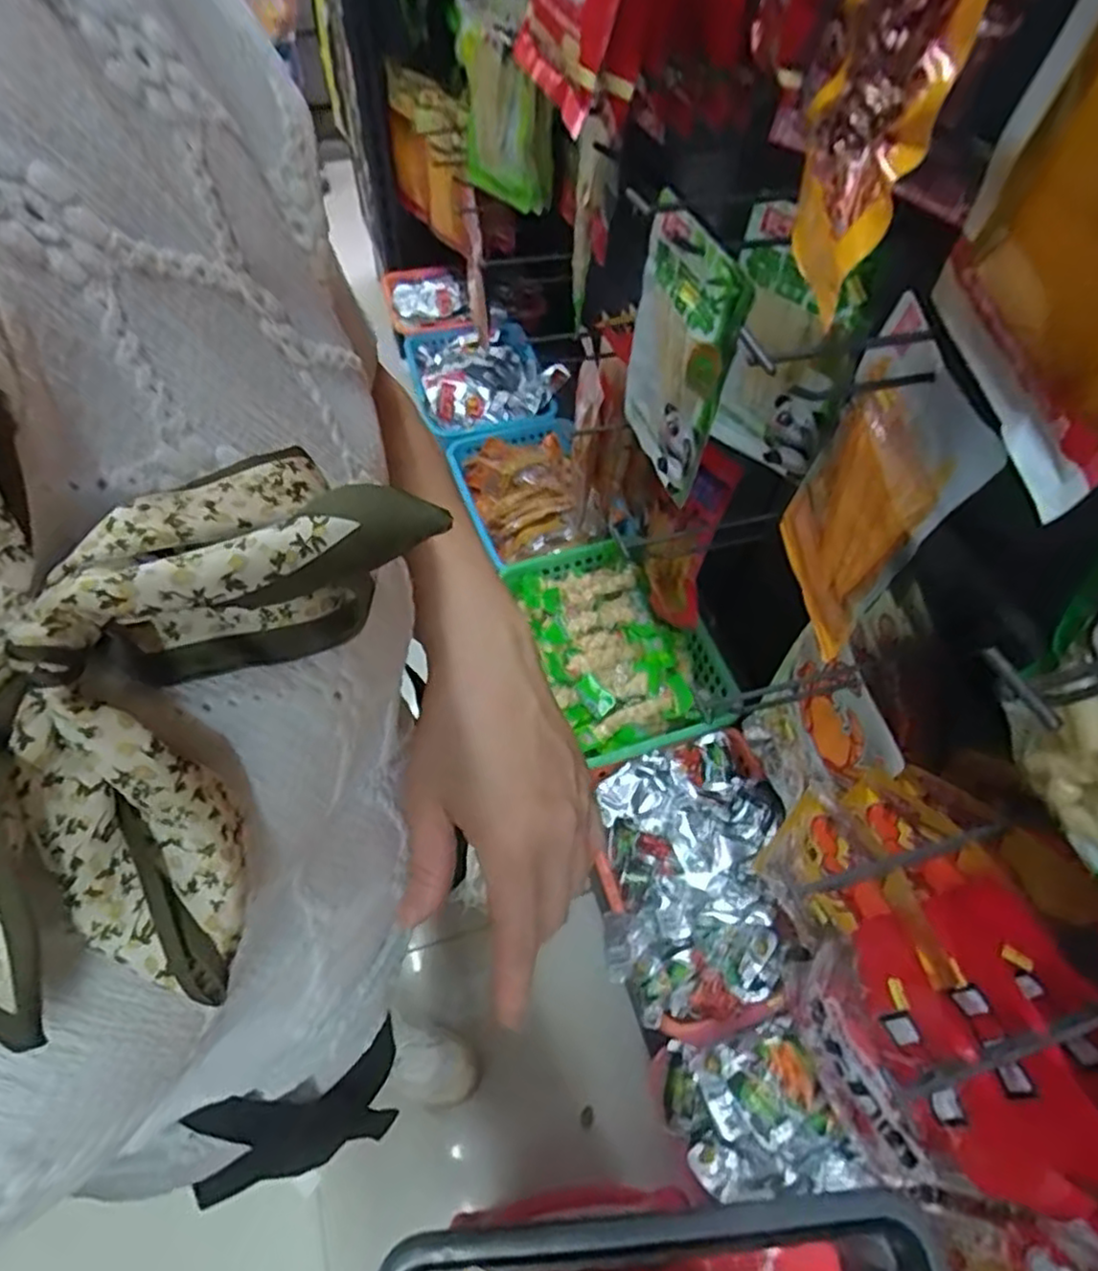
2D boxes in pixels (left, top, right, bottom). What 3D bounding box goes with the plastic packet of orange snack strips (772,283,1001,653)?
[{"bbox_3d":[0.239,-0.110,0.549,0.028,0.273,0.160,-3,62,-4],"label":"plastic packet of orange snack strips"}]

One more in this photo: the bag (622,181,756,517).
[{"bbox_3d":[0.109,-0.238,0.613,0.023,0.229,0.142,-20,59,-18],"label":"bag"}]

